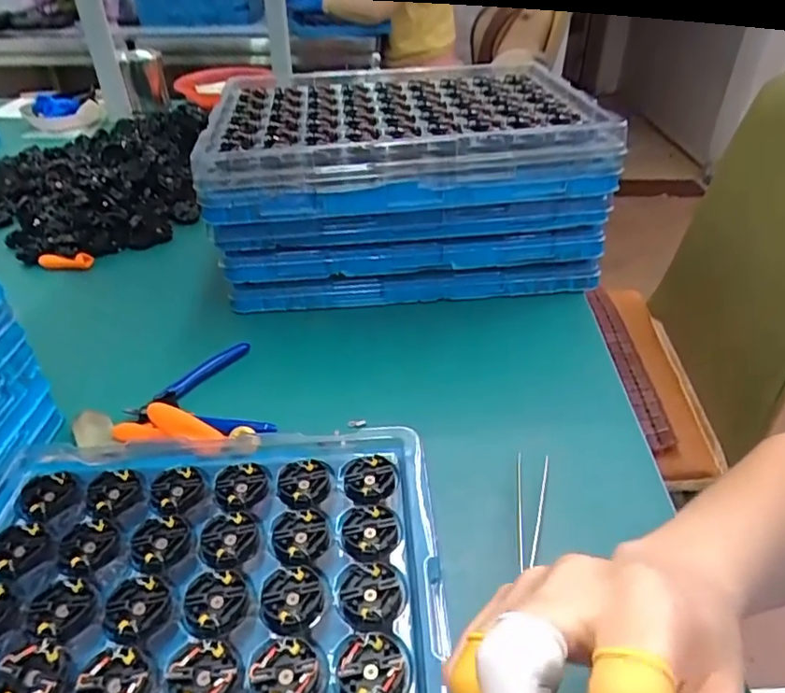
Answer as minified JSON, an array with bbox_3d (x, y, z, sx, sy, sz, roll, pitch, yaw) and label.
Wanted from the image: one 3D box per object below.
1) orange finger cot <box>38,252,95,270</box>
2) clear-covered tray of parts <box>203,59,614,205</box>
[{"bbox_3d":[-0.369,-0.097,0.651,0.062,0.016,0.013,0,37,1],"label":"orange finger cot"},{"bbox_3d":[0.009,-0.237,0.594,0.368,0.053,0.299,-2,35,0],"label":"clear-covered tray of parts"}]

